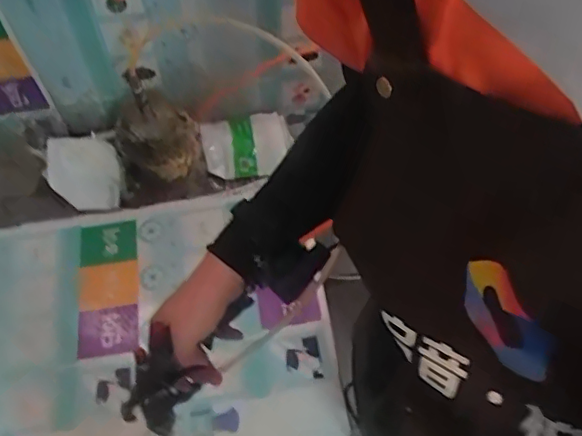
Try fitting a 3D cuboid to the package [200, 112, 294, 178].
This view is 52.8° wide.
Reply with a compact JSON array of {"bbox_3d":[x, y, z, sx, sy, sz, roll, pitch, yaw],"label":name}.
[{"bbox_3d":[-0.073,-0.124,1.001,0.147,0.036,0.116,-12,60,-5],"label":"package"}]

